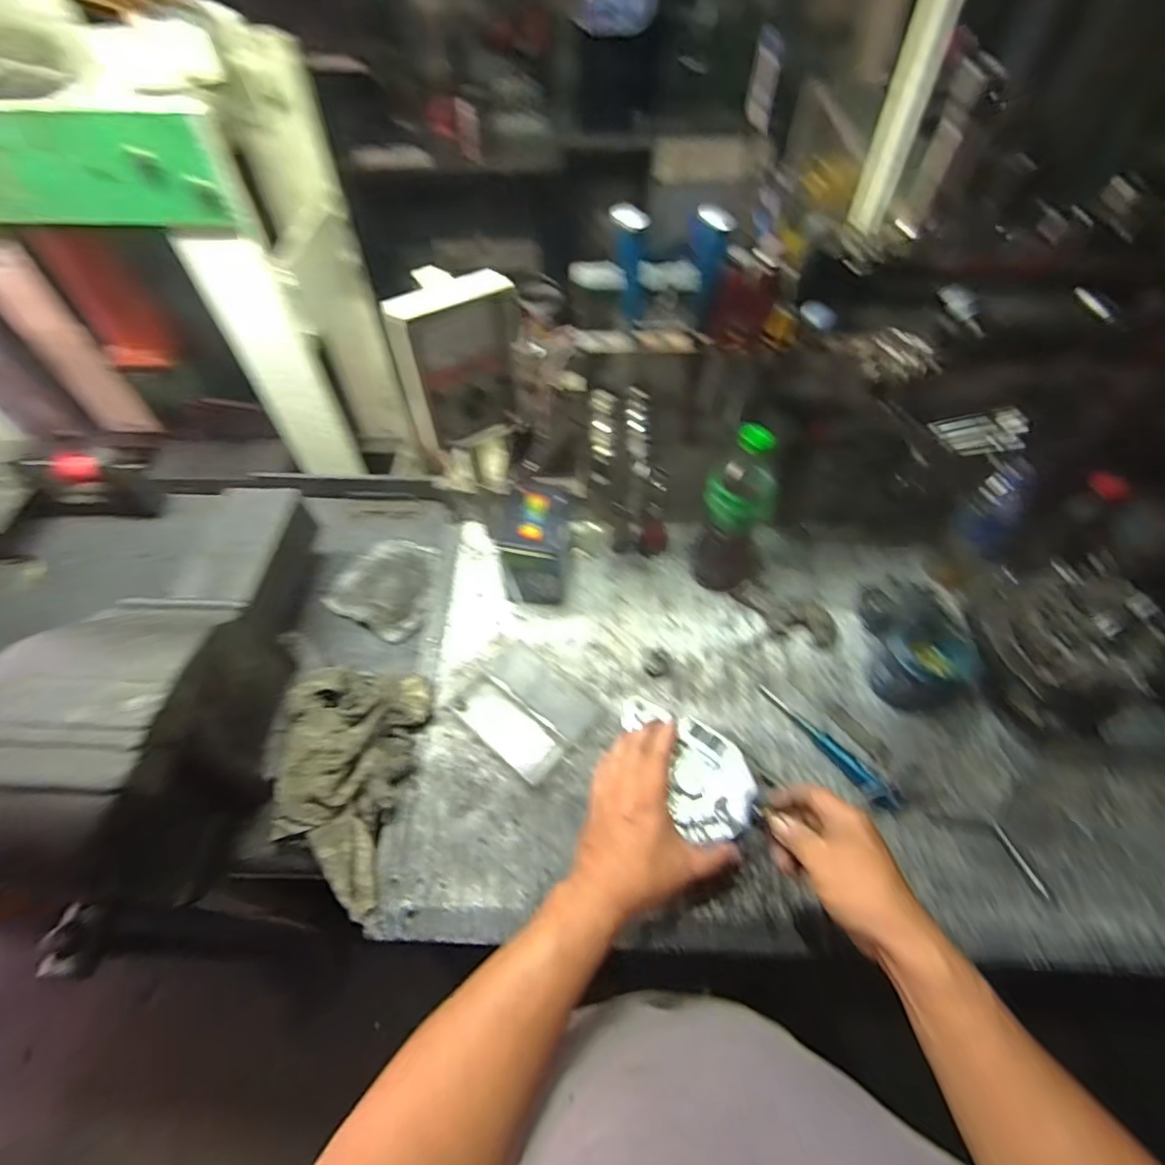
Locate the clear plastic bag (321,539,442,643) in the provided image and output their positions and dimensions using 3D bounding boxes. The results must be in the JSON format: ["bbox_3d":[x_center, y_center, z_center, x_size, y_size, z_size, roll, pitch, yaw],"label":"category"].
[{"bbox_3d":[-0.299,0.003,0.899,0.169,0.018,0.166,25,59,16],"label":"clear plastic bag"}]

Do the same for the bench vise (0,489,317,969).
[{"bbox_3d":[-0.480,0.093,0.673,0.197,0.264,0.527,-3,55,-2],"label":"bench vise"}]

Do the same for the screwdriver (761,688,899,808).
[{"bbox_3d":[0.305,0.201,0.708,0.024,0.022,0.195,-32,61,-20],"label":"screwdriver"}]

